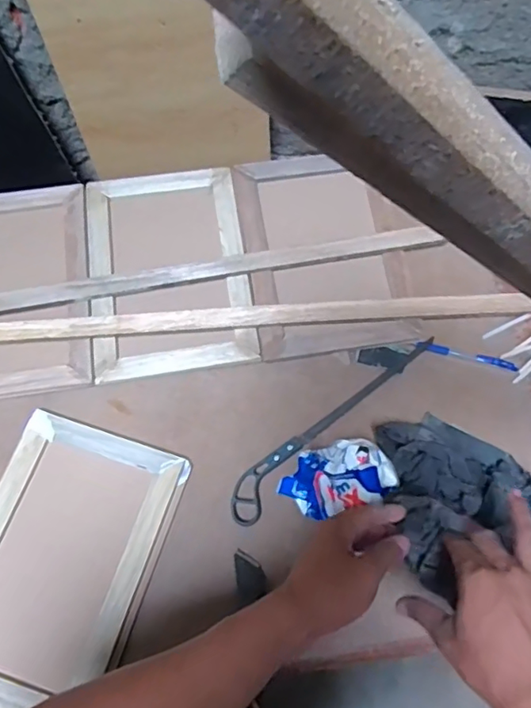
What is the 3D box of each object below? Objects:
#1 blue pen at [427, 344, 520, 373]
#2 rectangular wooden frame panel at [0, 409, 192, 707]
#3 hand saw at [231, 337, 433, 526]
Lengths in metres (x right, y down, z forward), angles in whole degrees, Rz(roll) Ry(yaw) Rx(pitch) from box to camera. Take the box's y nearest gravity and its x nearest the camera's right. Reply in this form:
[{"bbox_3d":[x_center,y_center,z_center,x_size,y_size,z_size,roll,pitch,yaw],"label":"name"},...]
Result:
[{"bbox_3d":[0.255,0.001,0.708,0.125,0.010,0.012,15,71,5],"label":"blue pen"},{"bbox_3d":[-0.227,0.227,0.619,0.199,0.013,0.295,18,71,6],"label":"rectangular wooden frame panel"},{"bbox_3d":[0.078,0.079,0.685,0.322,0.013,0.046,-43,76,-14],"label":"hand saw"}]

